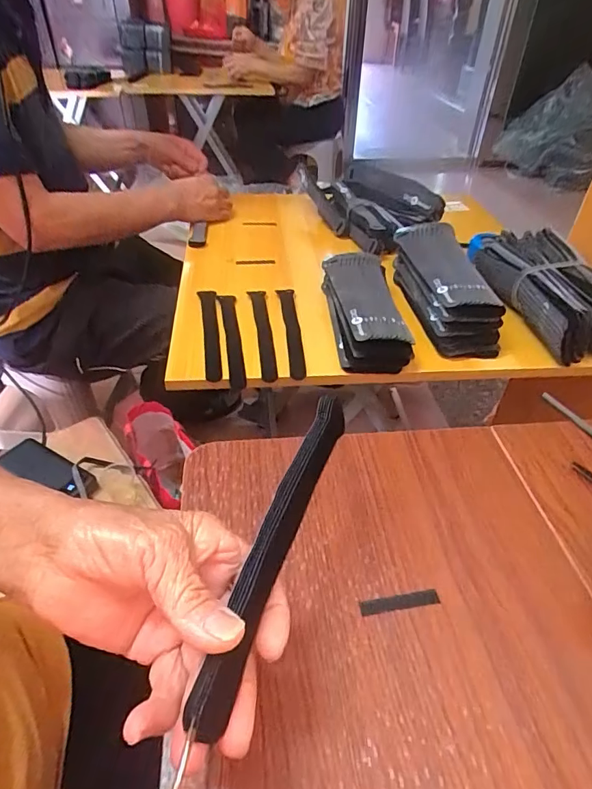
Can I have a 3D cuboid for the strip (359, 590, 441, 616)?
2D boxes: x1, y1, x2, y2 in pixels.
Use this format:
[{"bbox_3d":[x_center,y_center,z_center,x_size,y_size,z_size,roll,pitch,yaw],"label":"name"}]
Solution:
[{"bbox_3d":[0.070,0.140,0.316,0.055,0.004,0.010,-6,42,-8],"label":"strip"}]

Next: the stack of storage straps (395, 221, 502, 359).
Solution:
[{"bbox_3d":[0.194,-0.146,0.627,0.085,0.078,0.224,-5,41,-7],"label":"stack of storage straps"}]

